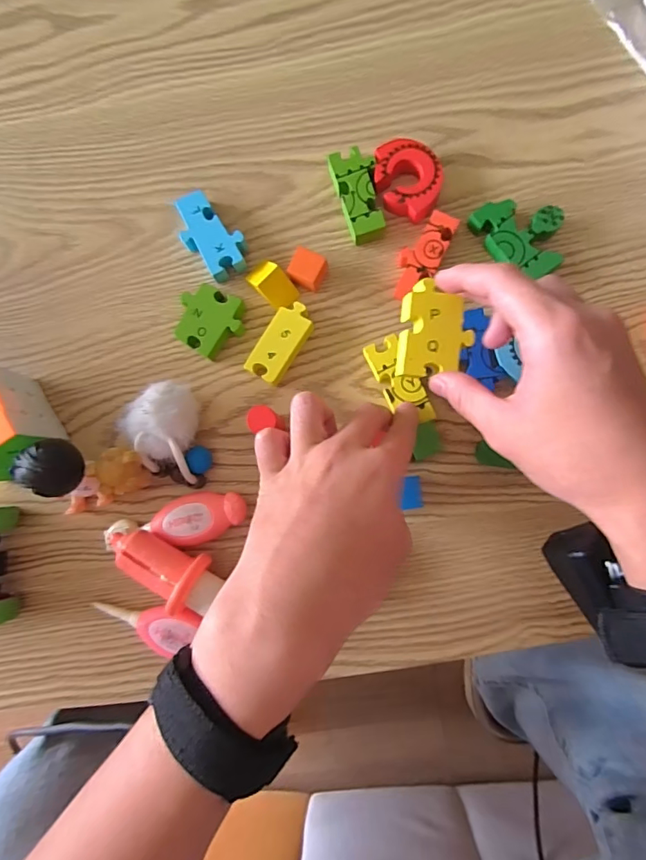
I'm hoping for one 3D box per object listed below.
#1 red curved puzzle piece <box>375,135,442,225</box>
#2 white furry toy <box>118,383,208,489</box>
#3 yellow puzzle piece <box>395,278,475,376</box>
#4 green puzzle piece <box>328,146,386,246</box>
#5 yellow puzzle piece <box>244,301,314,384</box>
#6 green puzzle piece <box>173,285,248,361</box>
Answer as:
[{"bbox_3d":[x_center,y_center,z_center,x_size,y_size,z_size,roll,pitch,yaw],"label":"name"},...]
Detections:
[{"bbox_3d":[0.060,-0.174,0.343,0.046,0.017,0.053,4,85,5],"label":"red curved puzzle piece"},{"bbox_3d":[-0.106,0.003,0.325,0.044,0.045,0.066,1,85,4],"label":"white furry toy"},{"bbox_3d":[0.066,-0.057,0.282,0.042,0.010,0.053,5,85,5],"label":"yellow puzzle piece"},{"bbox_3d":[0.026,-0.166,0.345,0.029,0.016,0.064,-17,84,2],"label":"green puzzle piece"},{"bbox_3d":[-0.028,-0.060,0.339,0.026,0.018,0.056,32,88,6],"label":"yellow puzzle piece"},{"bbox_3d":[-0.079,-0.075,0.344,0.044,0.019,0.045,24,87,6],"label":"green puzzle piece"}]

